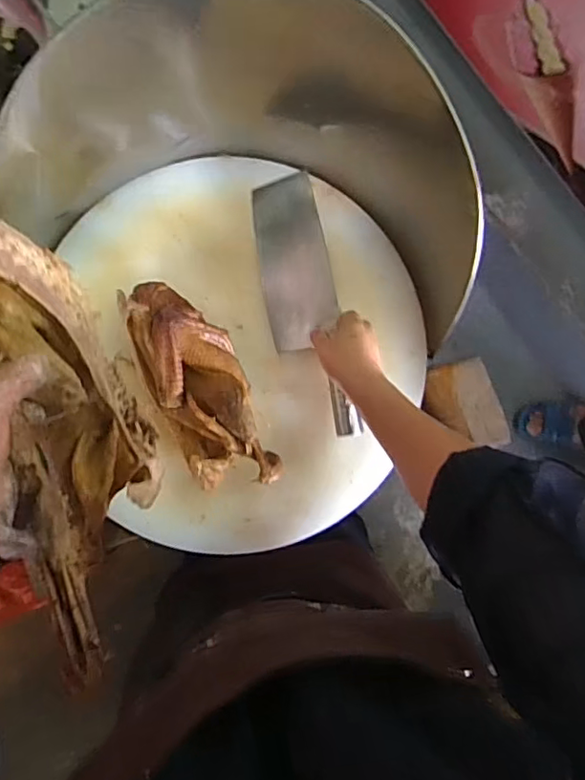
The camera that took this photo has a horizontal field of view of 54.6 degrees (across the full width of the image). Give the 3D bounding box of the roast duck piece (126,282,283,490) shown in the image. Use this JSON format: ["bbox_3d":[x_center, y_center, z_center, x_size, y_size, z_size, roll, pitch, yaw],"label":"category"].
[{"bbox_3d":[-0.103,-0.002,0.639,0.101,0.080,0.242,-28,88,-5],"label":"roast duck piece"}]

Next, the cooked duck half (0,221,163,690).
[{"bbox_3d":[-0.161,0.029,0.384,0.088,0.134,0.292,-15,110,-4],"label":"cooked duck half"}]

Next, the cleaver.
[{"bbox_3d":[0.020,-0.099,0.691,0.093,0.027,0.311,-16,87,26],"label":"cleaver"}]

